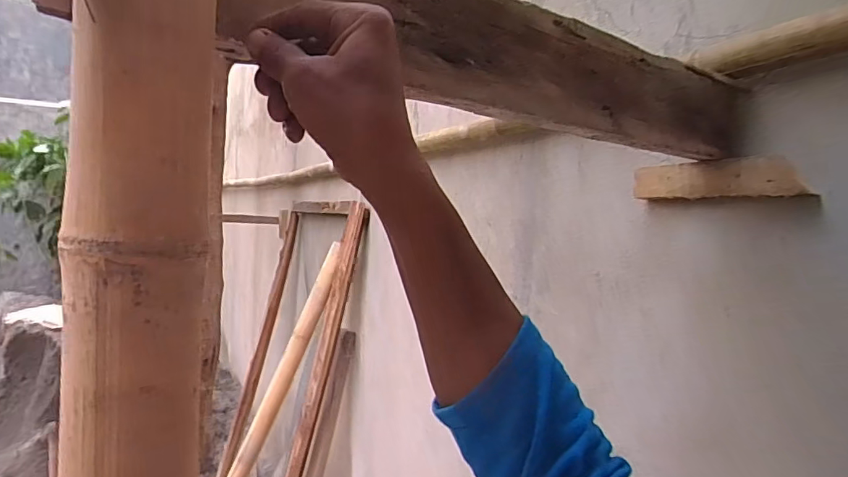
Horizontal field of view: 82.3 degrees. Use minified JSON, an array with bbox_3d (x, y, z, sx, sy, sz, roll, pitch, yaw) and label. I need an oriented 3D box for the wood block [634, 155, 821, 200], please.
[{"bbox_3d":[0.418,-0.084,0.710,0.070,0.051,0.245,2,2,-15],"label":"wood block"}]

